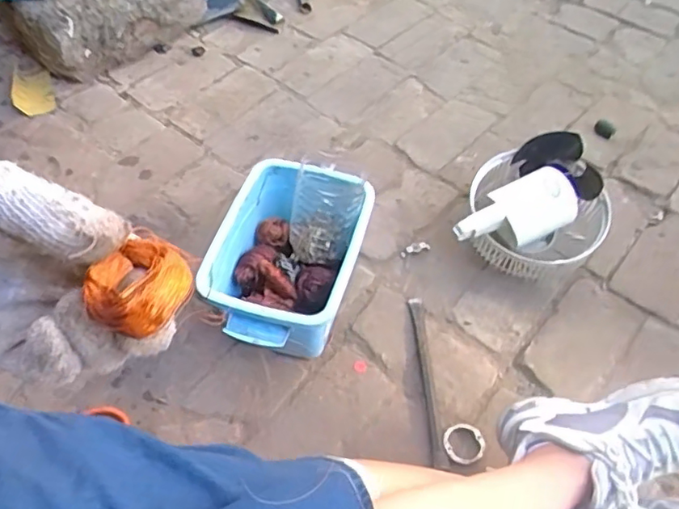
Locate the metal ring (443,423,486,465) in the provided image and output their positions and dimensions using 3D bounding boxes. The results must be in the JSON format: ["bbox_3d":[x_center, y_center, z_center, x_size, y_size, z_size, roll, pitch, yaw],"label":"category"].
[{"bbox_3d":[0.169,0.258,0.780,0.055,0.014,0.057,0,54,1],"label":"metal ring"}]

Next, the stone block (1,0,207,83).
[{"bbox_3d":[-0.504,-0.547,1.266,0.386,0.187,0.187,-36,61,-22],"label":"stone block"}]

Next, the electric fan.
[{"bbox_3d":[0.307,-0.072,0.928,0.224,0.146,0.201,9,55,7],"label":"electric fan"}]

